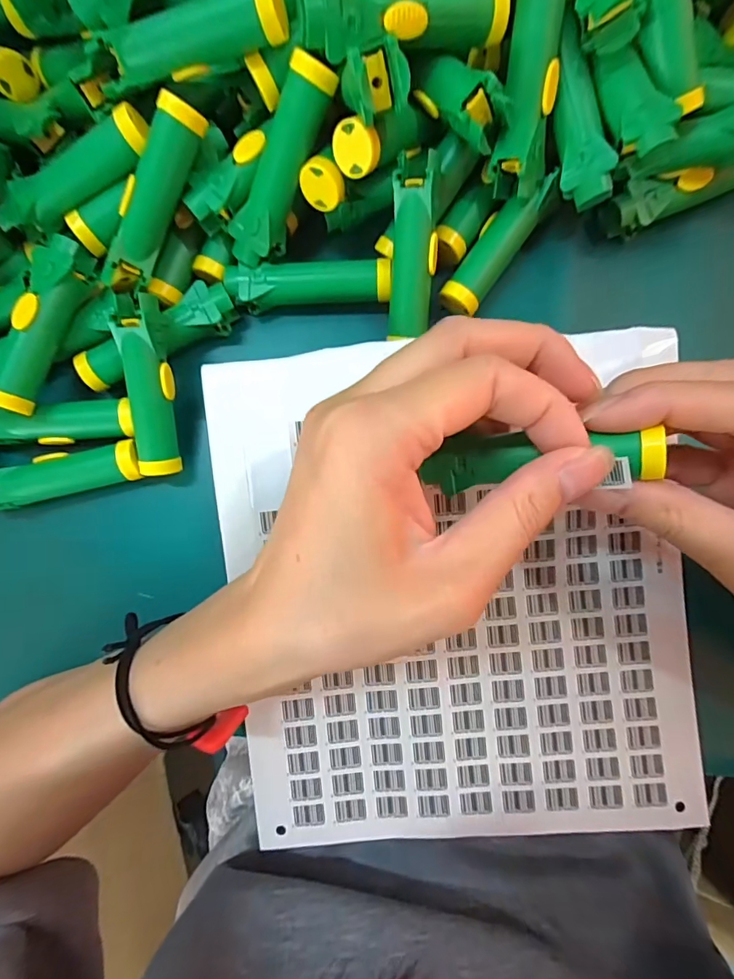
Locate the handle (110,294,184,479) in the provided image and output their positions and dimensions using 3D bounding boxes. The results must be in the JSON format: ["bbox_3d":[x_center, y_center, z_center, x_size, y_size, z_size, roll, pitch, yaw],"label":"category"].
[{"bbox_3d":[-0.101,-0.047,0.215,0.019,0.015,0.081,0,106,2],"label":"handle"}]

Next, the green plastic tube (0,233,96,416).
[{"bbox_3d":[-0.149,-0.074,0.212,0.016,0.022,0.079,19,87,4],"label":"green plastic tube"}]

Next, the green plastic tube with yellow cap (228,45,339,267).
[{"bbox_3d":[-0.038,-0.140,0.203,0.018,0.015,0.080,36,123,4],"label":"green plastic tube with yellow cap"}]

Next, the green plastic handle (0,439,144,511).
[{"bbox_3d":[-0.148,-0.008,0.223,0.077,0.016,0.021,-13,85,1],"label":"green plastic handle"}]

